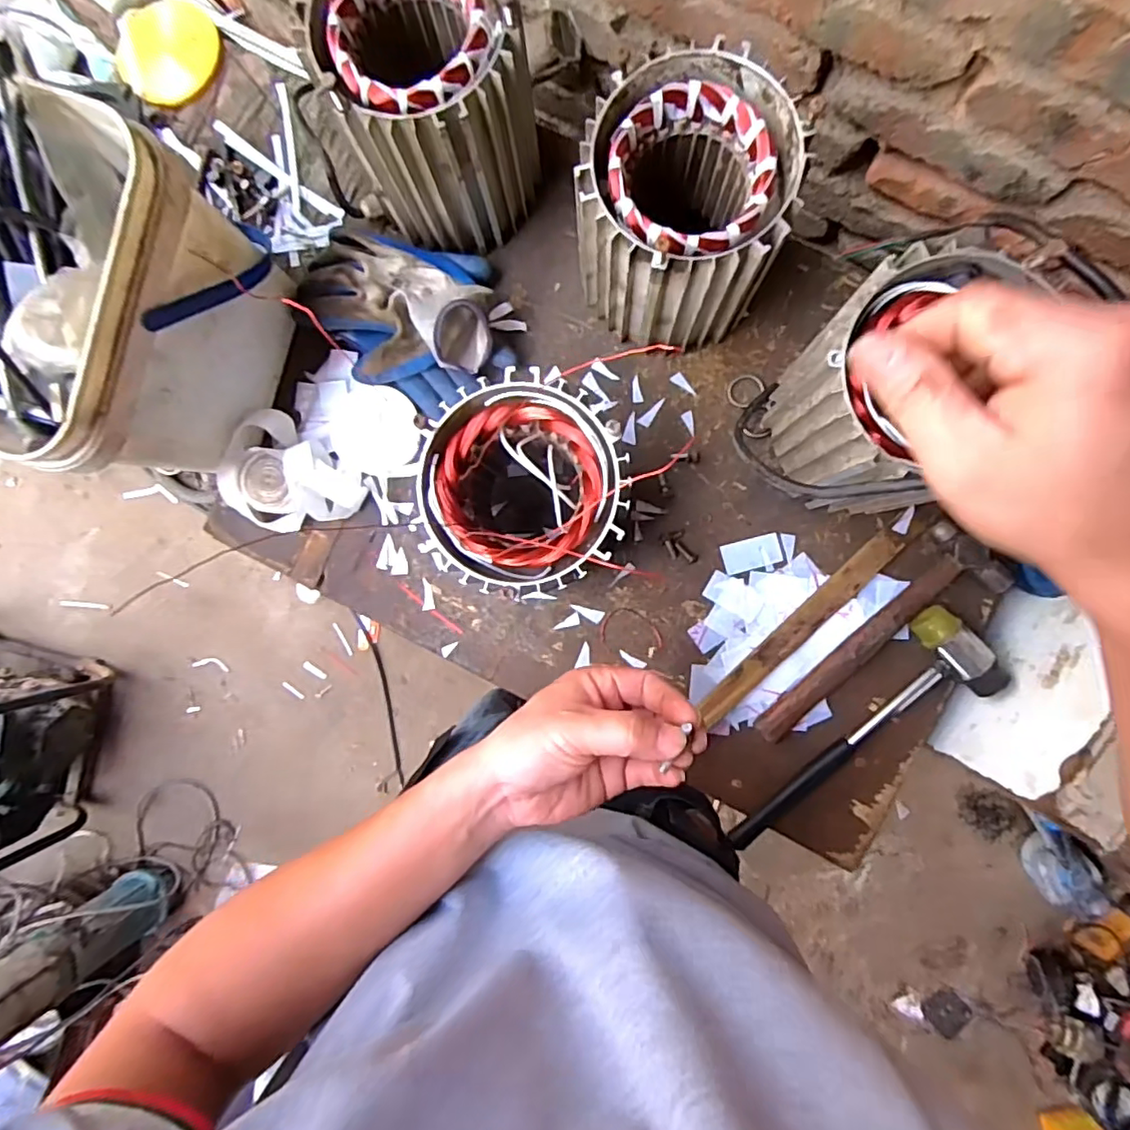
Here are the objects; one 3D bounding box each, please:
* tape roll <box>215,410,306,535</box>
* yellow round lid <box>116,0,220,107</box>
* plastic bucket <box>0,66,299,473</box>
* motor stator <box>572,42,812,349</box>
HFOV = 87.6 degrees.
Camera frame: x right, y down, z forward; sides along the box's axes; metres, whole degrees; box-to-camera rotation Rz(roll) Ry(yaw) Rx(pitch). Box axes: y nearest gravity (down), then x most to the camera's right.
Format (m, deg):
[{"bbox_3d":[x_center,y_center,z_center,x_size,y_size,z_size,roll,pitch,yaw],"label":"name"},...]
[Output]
[{"bbox_3d":[-0.254,-0.078,0.494,0.053,0.044,0.098,-4,91,3],"label":"tape roll"},{"bbox_3d":[-0.341,-0.442,0.507,0.085,0.025,0.063,-44,124,-6],"label":"yellow round lid"},{"bbox_3d":[-0.332,-0.180,0.423,0.186,0.200,0.194,18,93,3],"label":"plastic bucket"},{"bbox_3d":[0.080,-0.241,0.424,0.132,0.145,0.128,-15,91,4],"label":"motor stator"}]

